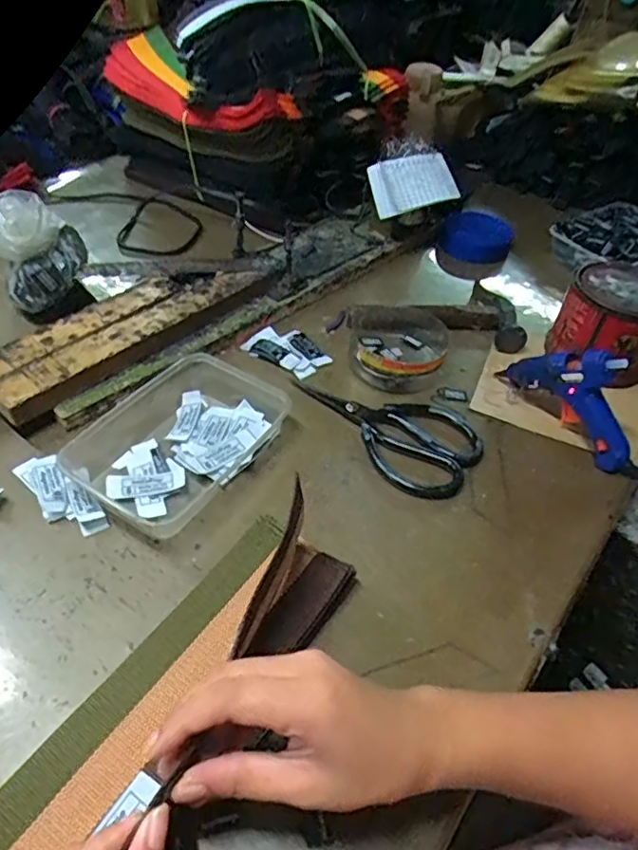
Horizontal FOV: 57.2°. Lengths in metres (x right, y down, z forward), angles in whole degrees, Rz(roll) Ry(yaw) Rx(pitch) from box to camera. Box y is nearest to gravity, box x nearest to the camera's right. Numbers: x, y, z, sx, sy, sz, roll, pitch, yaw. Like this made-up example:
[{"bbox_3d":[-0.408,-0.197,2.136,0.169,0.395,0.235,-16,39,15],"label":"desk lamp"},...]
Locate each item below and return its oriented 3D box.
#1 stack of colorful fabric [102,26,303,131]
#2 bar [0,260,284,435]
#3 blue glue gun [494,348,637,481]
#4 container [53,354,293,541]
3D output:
[{"bbox_3d":[-0.158,-0.420,0.741,0.099,0.066,0.288,-34,57,-31],"label":"stack of colorful fabric"},{"bbox_3d":[-0.162,-0.088,0.570,0.046,0.040,0.308,33,51,25],"label":"bar"},{"bbox_3d":[0.227,-0.028,0.512,0.024,0.102,0.148,-31,55,-31],"label":"blue glue gun"},{"bbox_3d":[-0.115,0.008,0.490,0.118,0.036,0.175,32,51,24],"label":"container"}]

